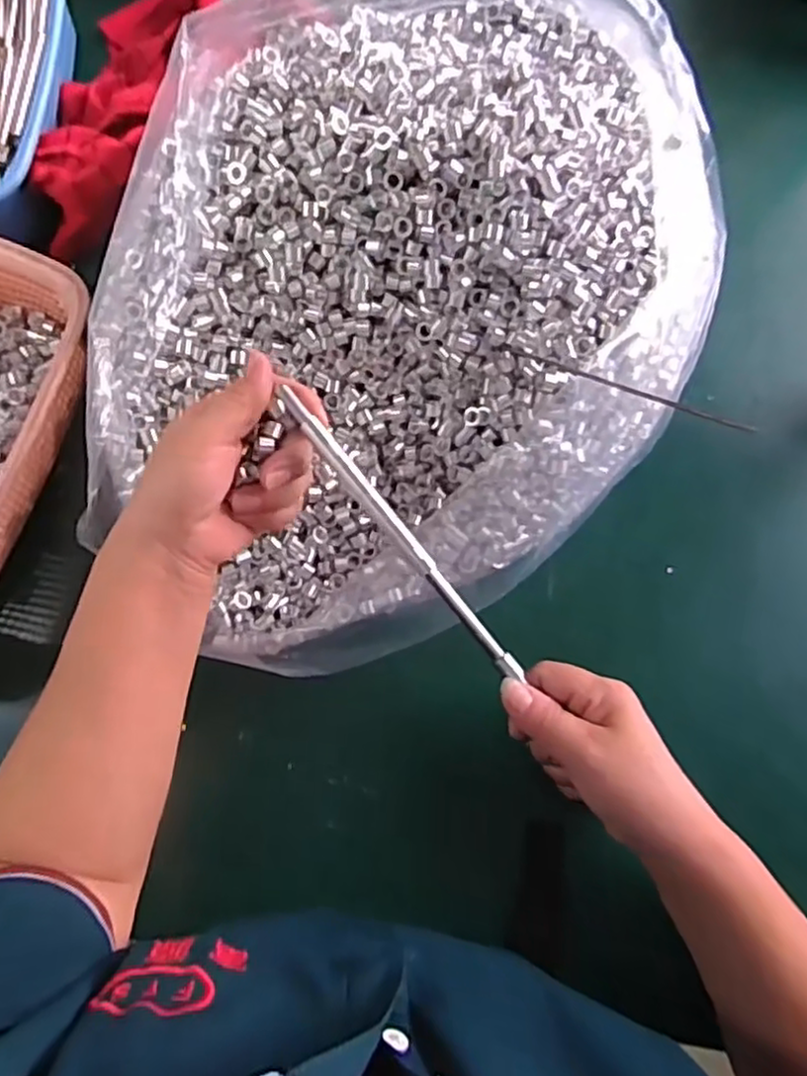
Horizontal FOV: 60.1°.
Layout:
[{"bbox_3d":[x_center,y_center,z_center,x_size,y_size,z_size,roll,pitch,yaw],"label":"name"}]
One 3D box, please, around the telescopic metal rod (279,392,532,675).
[{"bbox_3d":[0.000,0.000,0.386,0.009,0.008,0.206,-41,100,-10],"label":"telescopic metal rod"}]

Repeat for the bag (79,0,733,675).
[{"bbox_3d":[0.012,-0.183,0.462,0.371,0.121,0.542,34,77,9],"label":"bag"}]

